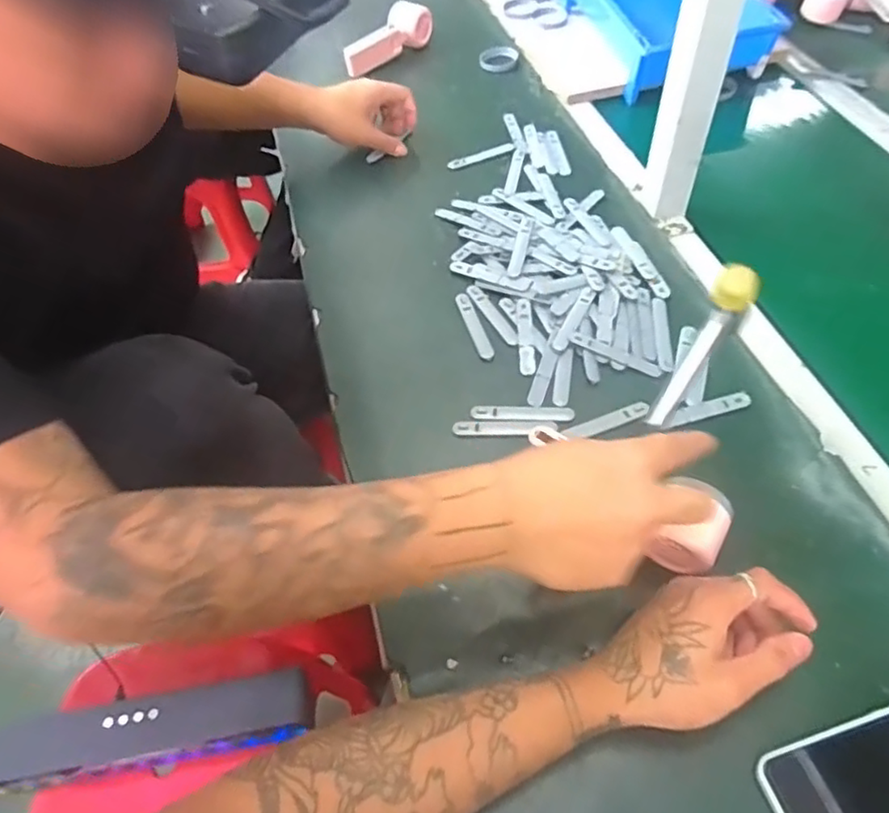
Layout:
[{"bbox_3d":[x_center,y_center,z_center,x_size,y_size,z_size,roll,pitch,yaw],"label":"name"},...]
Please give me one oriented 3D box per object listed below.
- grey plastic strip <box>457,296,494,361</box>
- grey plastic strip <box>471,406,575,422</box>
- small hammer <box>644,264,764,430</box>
[{"bbox_3d":[0.031,-0.085,0.654,0.014,0.004,0.094,-16,56,-7],"label":"grey plastic strip"},{"bbox_3d":[0.073,0.007,0.585,0.093,0.004,0.015,2,64,5],"label":"grey plastic strip"},{"bbox_3d":[0.167,-0.037,0.408,0.025,0.023,0.113,31,93,23],"label":"small hammer"}]

